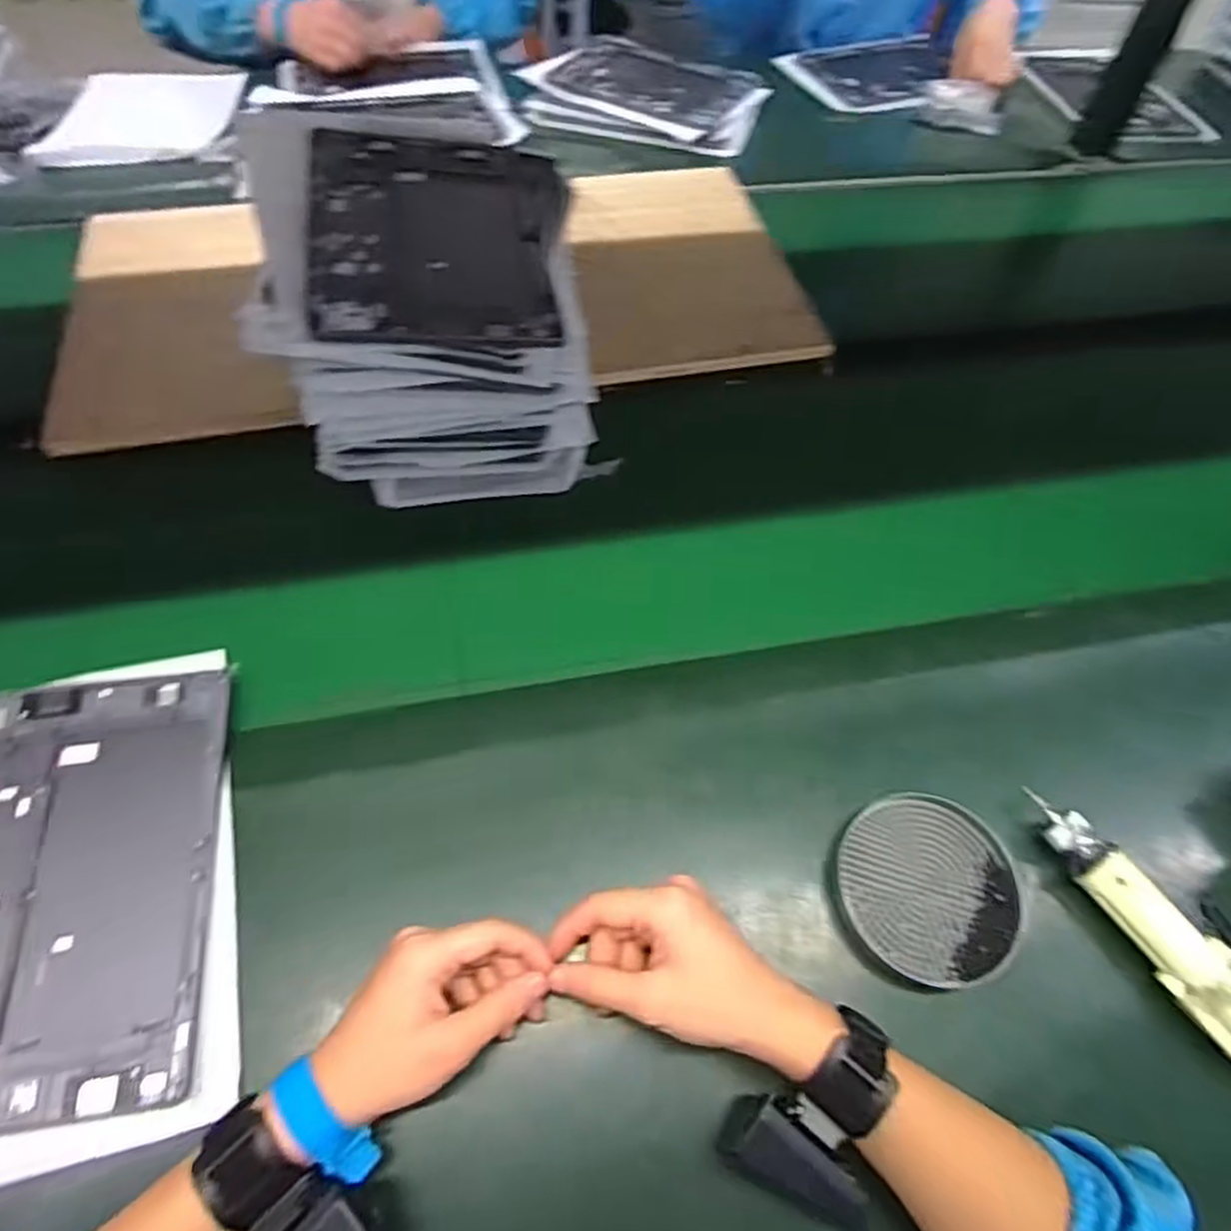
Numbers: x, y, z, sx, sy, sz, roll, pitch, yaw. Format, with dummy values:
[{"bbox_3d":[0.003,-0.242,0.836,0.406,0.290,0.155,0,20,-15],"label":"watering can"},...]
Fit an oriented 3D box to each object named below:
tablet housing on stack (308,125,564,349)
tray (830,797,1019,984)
[{"bbox_3d":[-0.130,-0.290,0.557,0.183,0.014,0.252,-2,58,-15],"label":"tablet housing on stack"},{"bbox_3d":[0.200,0.172,0.473,0.110,0.012,0.110,2,59,-4],"label":"tray"}]

